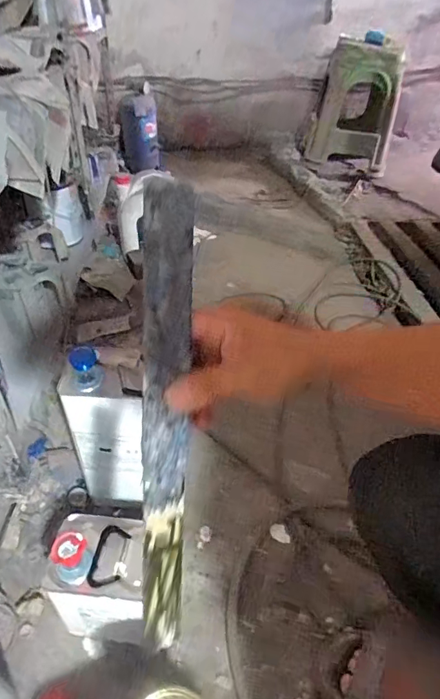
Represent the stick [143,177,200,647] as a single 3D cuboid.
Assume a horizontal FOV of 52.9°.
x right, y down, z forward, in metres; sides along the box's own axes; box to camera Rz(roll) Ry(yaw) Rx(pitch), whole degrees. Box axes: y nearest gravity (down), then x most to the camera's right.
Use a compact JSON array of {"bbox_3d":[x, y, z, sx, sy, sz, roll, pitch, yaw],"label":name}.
[{"bbox_3d":[-0.036,0.065,0.300,0.032,0.333,0.010,-6,19,-28],"label":"stick"}]

